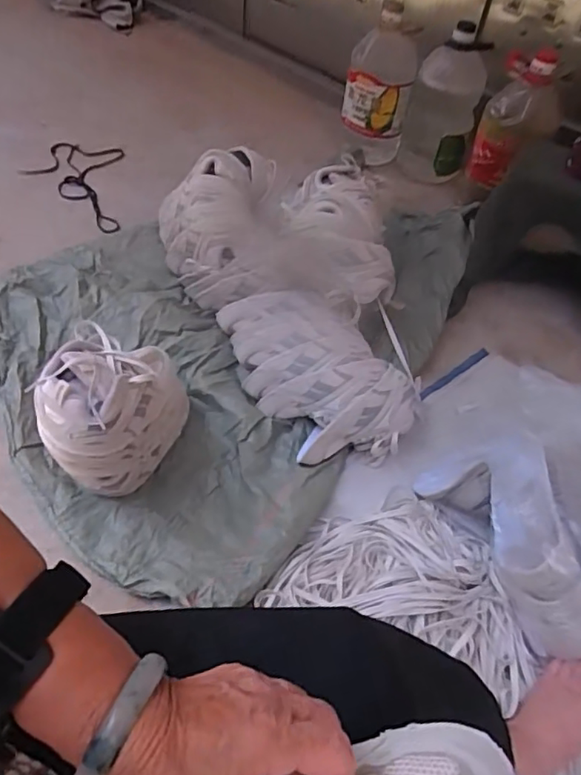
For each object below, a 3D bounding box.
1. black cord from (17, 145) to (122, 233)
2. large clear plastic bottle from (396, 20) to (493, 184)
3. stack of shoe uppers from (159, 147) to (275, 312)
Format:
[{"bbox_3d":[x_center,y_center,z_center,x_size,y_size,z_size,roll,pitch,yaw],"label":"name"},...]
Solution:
[{"bbox_3d":[-0.454,-0.488,1.349,0.366,0.028,0.216,34,53,21],"label":"black cord"},{"bbox_3d":[0.361,-0.654,1.360,0.157,0.313,0.133,14,48,4],"label":"large clear plastic bottle"},{"bbox_3d":[-0.147,-0.318,1.092,0.217,0.155,0.332,5,48,-4],"label":"stack of shoe uppers"}]

